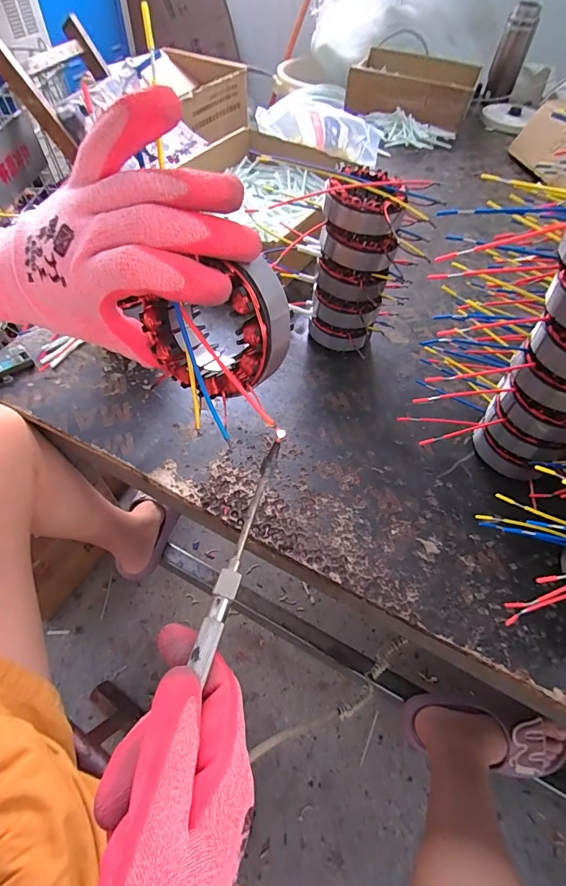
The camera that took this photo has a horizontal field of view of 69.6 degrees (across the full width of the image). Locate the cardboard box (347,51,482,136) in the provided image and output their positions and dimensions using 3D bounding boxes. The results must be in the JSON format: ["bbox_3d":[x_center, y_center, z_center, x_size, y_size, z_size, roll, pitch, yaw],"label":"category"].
[{"bbox_3d":[0.336,-0.917,1.054,0.300,0.081,0.282,17,57,9],"label":"cardboard box"}]

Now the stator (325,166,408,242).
[{"bbox_3d":[0.090,-0.254,0.435,0.082,0.047,0.078,16,56,9],"label":"stator"}]

